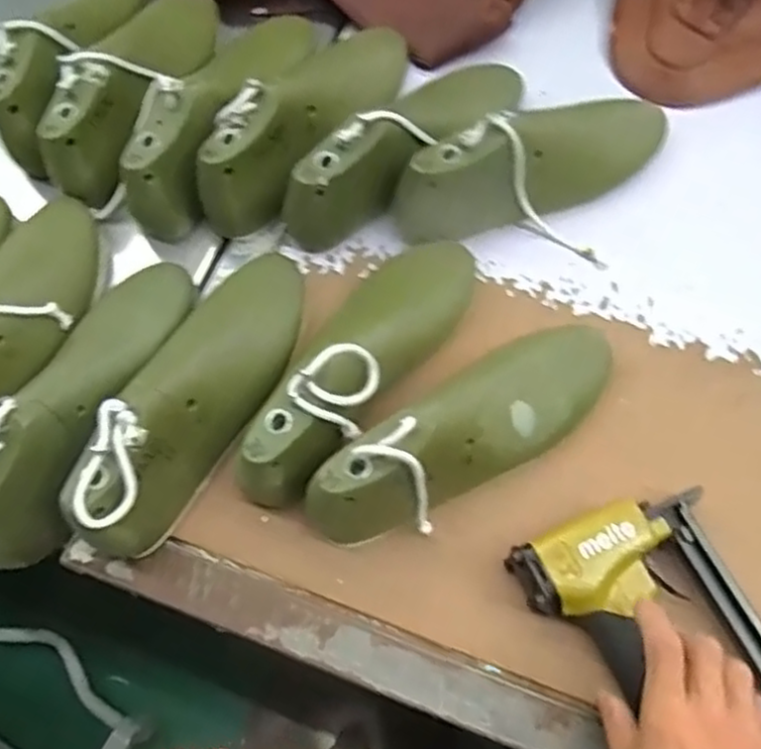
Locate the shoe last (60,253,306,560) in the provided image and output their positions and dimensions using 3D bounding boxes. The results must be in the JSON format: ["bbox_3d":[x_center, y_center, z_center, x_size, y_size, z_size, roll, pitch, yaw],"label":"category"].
[{"bbox_3d":[-0.140,0.007,0.523,0.084,0.115,0.261,27,73,12],"label":"shoe last"}]

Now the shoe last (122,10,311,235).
[{"bbox_3d":[-0.132,-0.243,0.627,0.077,0.092,0.260,25,69,11],"label":"shoe last"}]

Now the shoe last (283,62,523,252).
[{"bbox_3d":[0.024,-0.210,0.607,0.083,0.095,0.254,36,72,15],"label":"shoe last"}]

